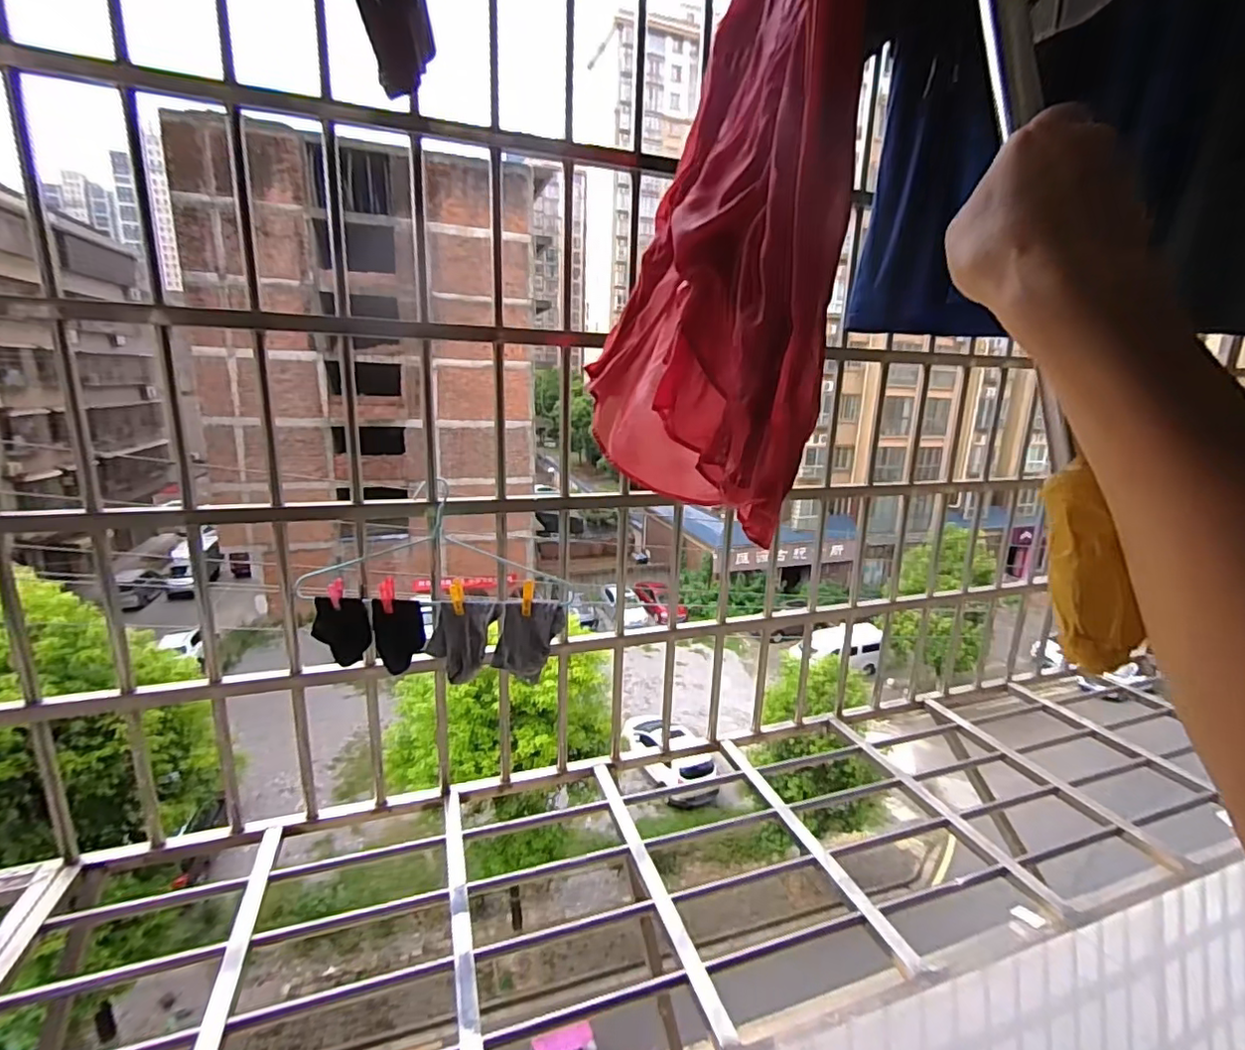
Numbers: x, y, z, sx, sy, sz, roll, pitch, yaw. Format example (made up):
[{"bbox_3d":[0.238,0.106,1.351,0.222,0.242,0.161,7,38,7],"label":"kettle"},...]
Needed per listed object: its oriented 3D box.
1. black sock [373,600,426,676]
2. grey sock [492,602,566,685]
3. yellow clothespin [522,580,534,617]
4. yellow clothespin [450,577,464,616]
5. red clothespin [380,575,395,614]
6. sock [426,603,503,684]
[{"bbox_3d":[-0.356,0.174,0.919,0.073,0.107,0.043,-4,16,-24],"label":"black sock"},{"bbox_3d":[-0.146,0.181,0.892,0.105,0.118,0.031,3,15,2],"label":"grey sock"},{"bbox_3d":[-0.145,0.113,0.885,0.014,0.053,0.019,4,15,6],"label":"yellow clothespin"},{"bbox_3d":[-0.256,0.110,0.888,0.019,0.056,0.024,-5,16,-25],"label":"yellow clothespin"},{"bbox_3d":[-0.361,0.108,0.884,0.020,0.056,0.025,-2,-8,-14],"label":"red clothespin"},{"bbox_3d":[-0.249,0.181,0.898,0.109,0.124,0.023,4,15,7],"label":"sock"}]

